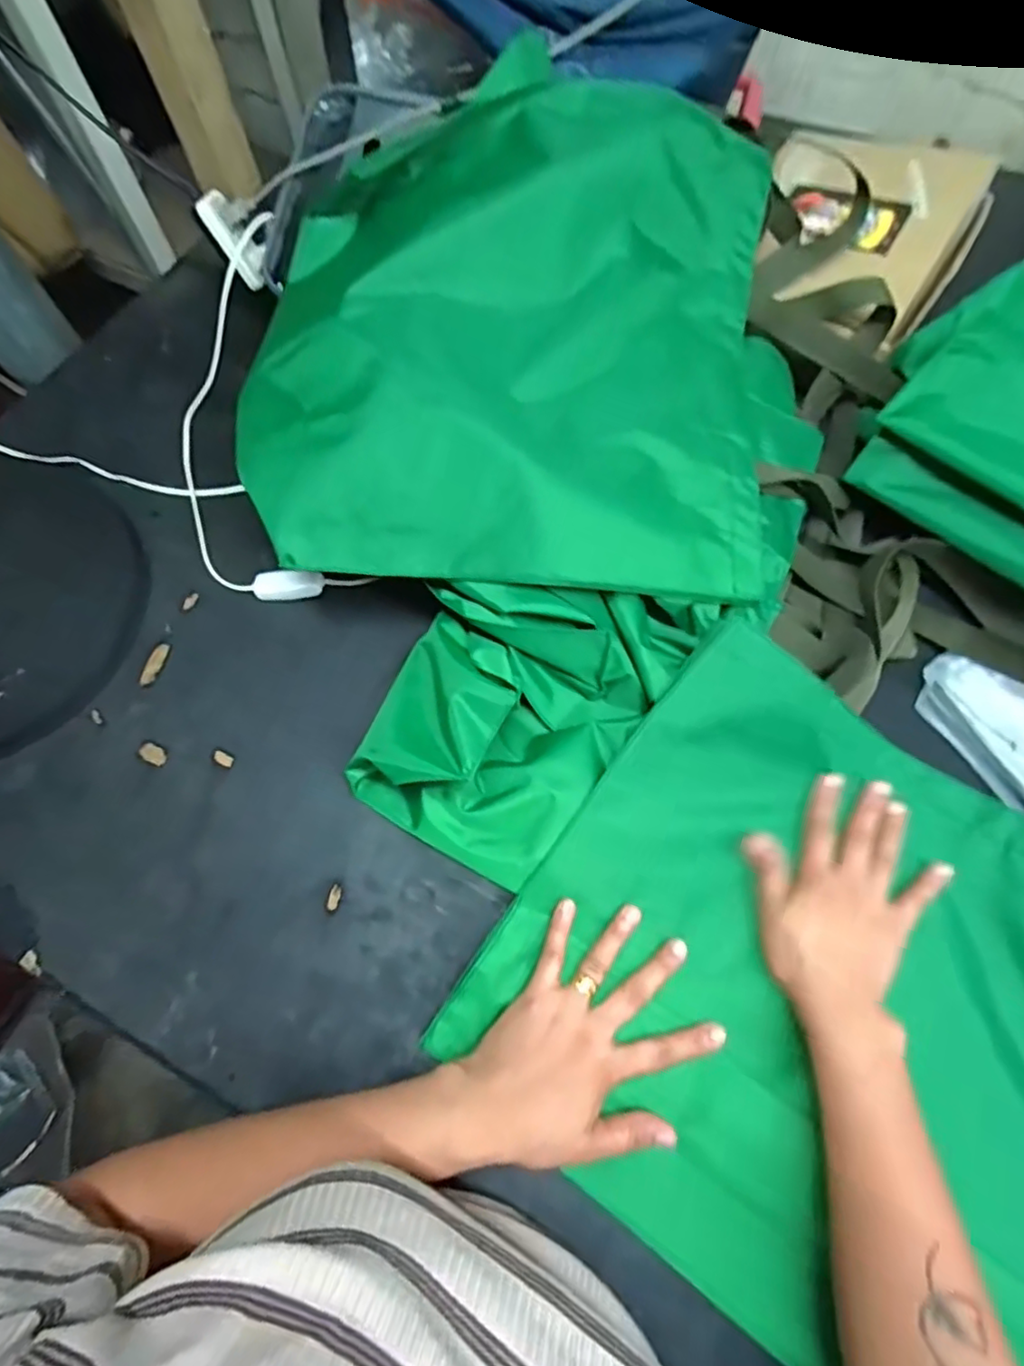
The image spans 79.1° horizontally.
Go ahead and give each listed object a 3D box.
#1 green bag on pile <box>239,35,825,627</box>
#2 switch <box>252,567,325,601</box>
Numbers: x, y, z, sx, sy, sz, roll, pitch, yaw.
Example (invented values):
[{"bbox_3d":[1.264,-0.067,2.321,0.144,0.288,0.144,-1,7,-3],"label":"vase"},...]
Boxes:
[{"bbox_3d":[0.026,-0.256,0.484,0.416,0.177,0.358,3,66,3],"label":"green bag on pile"},{"bbox_3d":[-0.194,-0.084,0.538,0.059,0.018,0.026,3,66,3],"label":"switch"}]

